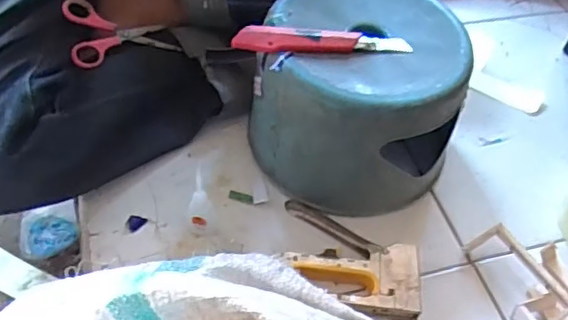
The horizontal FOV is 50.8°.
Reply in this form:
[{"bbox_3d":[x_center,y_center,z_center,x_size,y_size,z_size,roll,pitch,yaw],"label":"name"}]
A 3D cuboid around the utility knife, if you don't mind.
[{"bbox_3d":[0.039,-0.124,0.621,0.181,0.015,0.029,-2,50,-9],"label":"utility knife"}]

